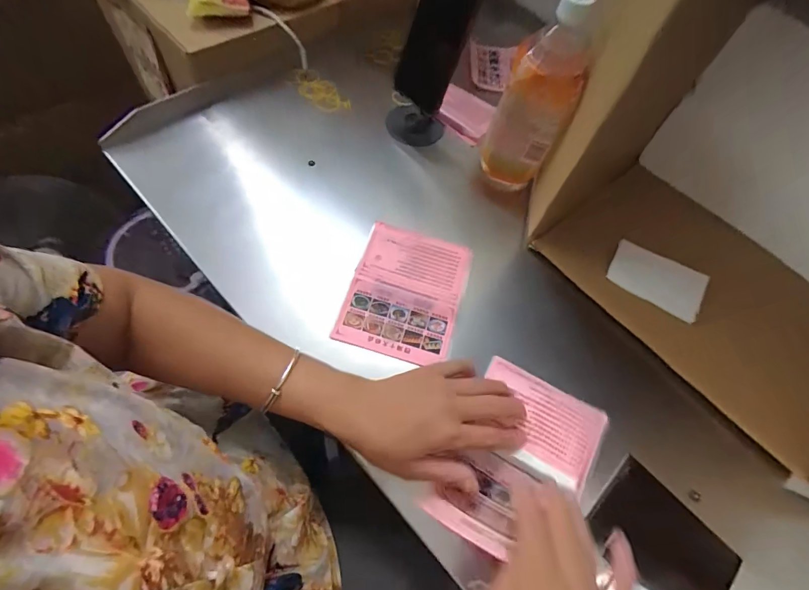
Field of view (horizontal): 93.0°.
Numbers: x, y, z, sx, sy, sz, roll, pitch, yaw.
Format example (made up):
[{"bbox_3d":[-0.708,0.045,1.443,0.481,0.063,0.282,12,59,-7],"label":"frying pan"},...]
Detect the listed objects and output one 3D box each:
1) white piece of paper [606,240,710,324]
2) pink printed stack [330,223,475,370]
[{"bbox_3d":[0.291,-0.019,0.442,0.103,0.010,0.062,29,63,8],"label":"white piece of paper"},{"bbox_3d":[0.001,-0.004,0.422,0.119,0.014,0.149,17,62,2],"label":"pink printed stack"}]

